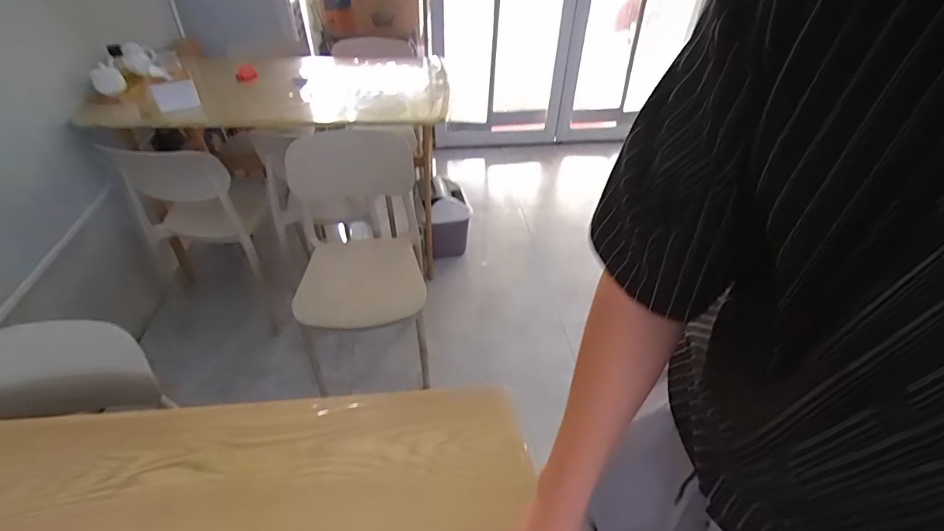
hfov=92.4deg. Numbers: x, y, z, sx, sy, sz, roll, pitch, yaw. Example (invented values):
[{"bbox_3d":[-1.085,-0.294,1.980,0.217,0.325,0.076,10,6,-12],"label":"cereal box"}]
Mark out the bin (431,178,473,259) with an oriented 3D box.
[{"bbox_3d":[-0.117,-0.188,1.957,0.193,0.338,0.176,-15,46,-20],"label":"bin"}]

